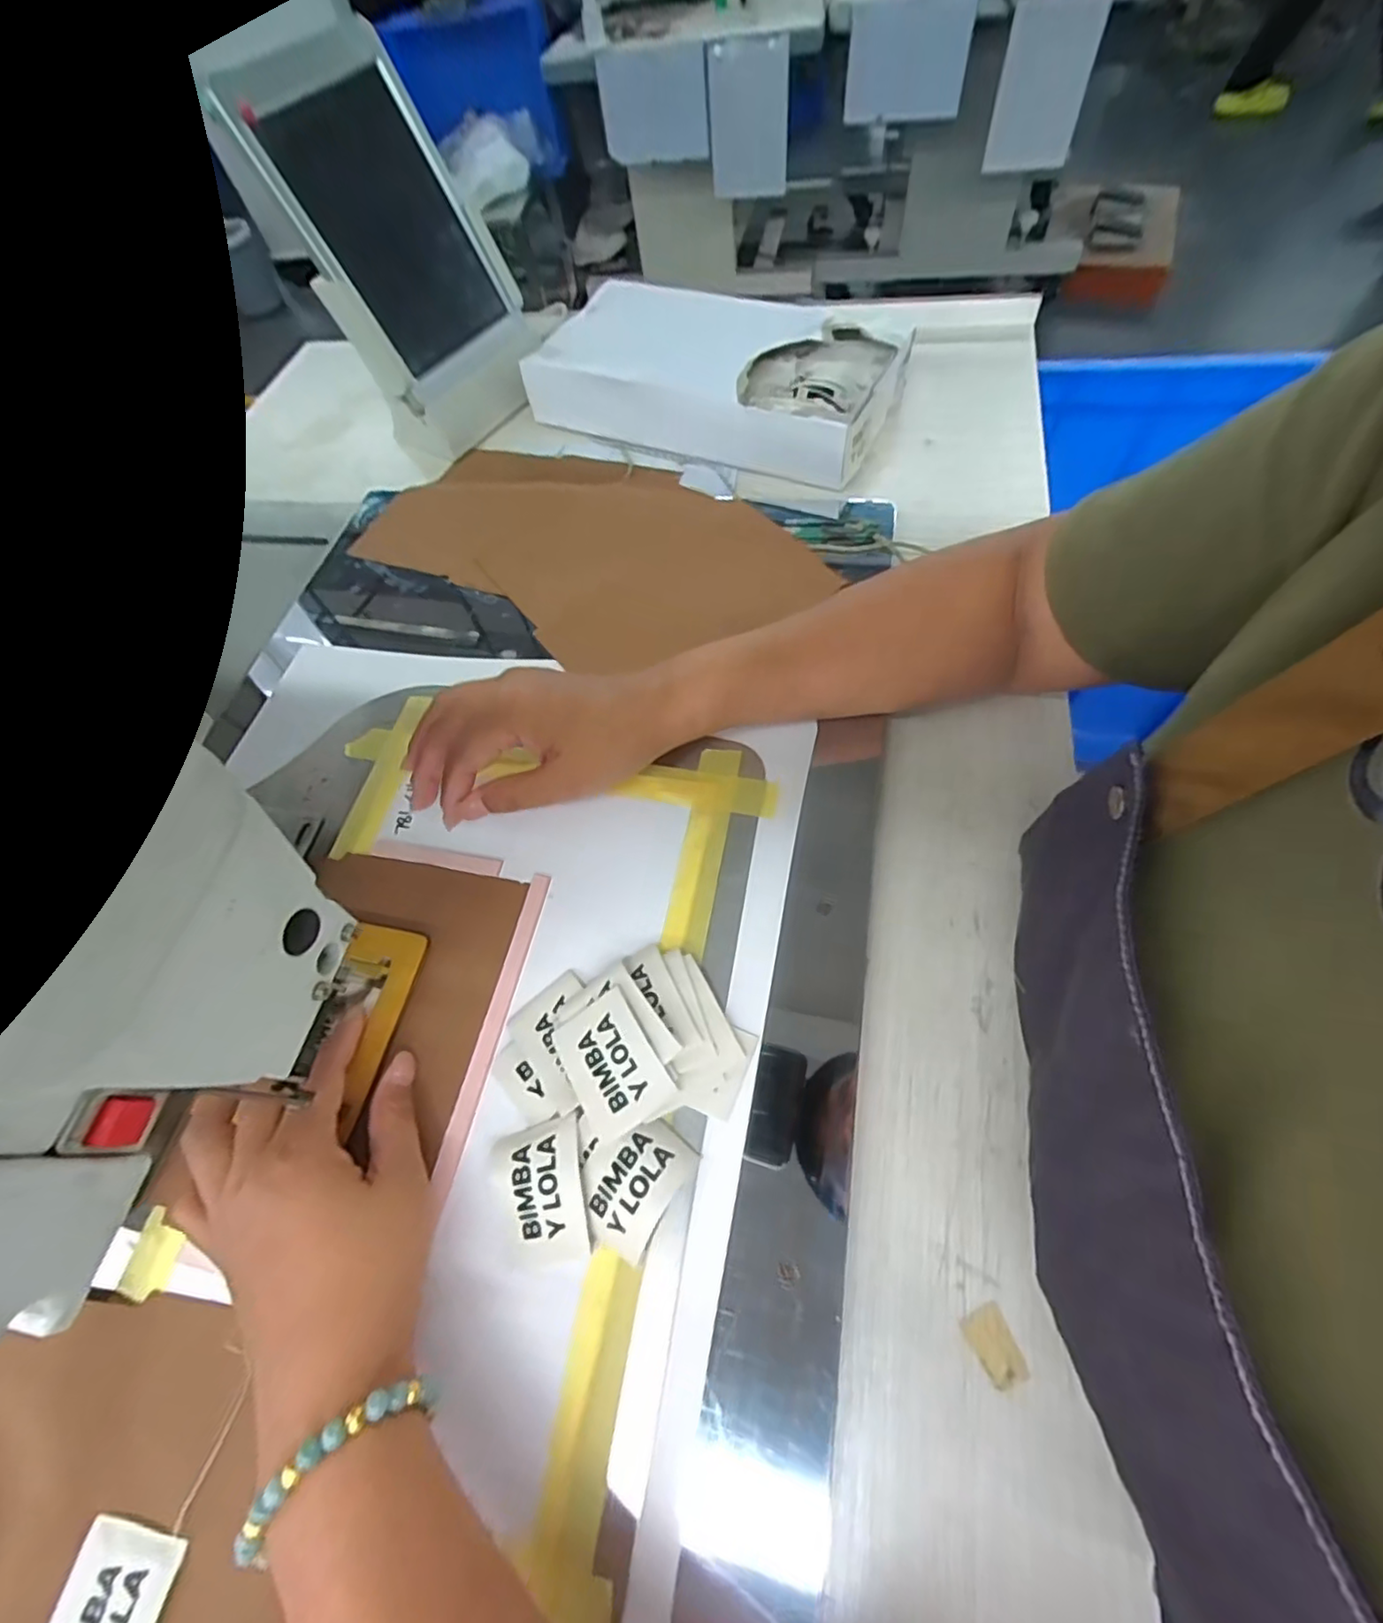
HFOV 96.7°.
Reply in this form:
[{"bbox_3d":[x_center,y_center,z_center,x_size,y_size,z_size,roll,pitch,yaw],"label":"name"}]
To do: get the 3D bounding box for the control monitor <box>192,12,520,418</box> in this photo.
[{"bbox_3d":[-0.247,-0.485,0.509,0.037,0.199,0.159,15,63,36],"label":"control monitor"}]

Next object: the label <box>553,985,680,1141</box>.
[{"bbox_3d":[-0.037,0.115,0.287,0.040,0.006,0.056,-33,65,-2],"label":"label"}]

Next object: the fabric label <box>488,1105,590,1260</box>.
[{"bbox_3d":[-0.067,0.166,0.270,0.041,0.007,0.052,-13,66,0],"label":"fabric label"}]

